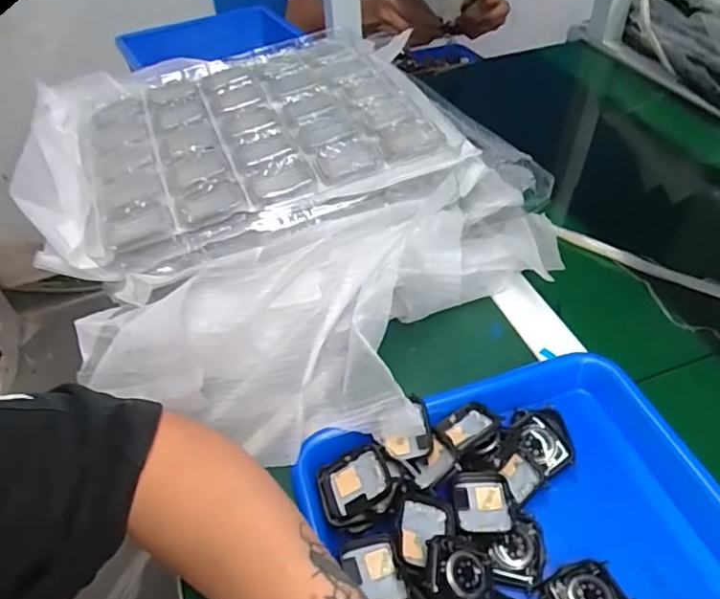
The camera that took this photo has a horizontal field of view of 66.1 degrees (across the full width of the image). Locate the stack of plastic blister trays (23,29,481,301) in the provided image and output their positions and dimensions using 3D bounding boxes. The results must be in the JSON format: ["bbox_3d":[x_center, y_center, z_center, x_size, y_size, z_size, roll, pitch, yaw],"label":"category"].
[{"bbox_3d":[-0.115,-0.154,0.518,0.346,0.041,0.316,-17,46,-11],"label":"stack of plastic blister trays"}]

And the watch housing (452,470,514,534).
[{"bbox_3d":[0.078,0.130,0.353,0.035,0.011,0.041,-2,45,4],"label":"watch housing"}]

